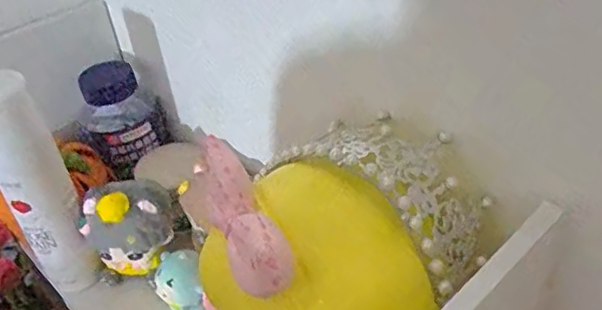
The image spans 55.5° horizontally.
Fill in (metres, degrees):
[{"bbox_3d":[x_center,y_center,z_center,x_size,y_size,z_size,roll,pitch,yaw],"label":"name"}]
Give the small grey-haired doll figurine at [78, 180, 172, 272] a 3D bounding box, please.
[{"bbox_3d":[-0.126,0.056,0.427,0.050,0.069,0.058,24,47,34],"label":"small grey-haired doll figurine"}]

